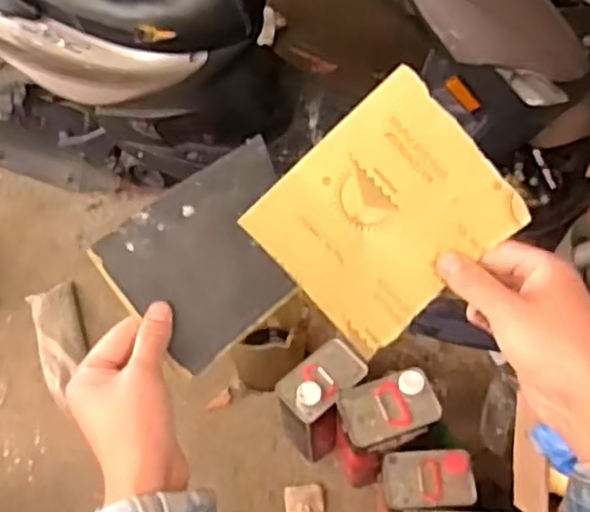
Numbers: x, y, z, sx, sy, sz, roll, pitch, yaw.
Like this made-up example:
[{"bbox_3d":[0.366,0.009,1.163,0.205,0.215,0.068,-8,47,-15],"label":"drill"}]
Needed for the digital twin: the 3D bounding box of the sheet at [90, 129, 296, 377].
[{"bbox_3d":[-0.054,0.001,0.489,0.133,0.017,0.107,-37,97,-13],"label":"sheet"}]

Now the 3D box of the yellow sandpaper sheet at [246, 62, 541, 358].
[{"bbox_3d":[0.054,-0.024,0.426,0.130,0.019,0.115,-43,95,6],"label":"yellow sandpaper sheet"}]

